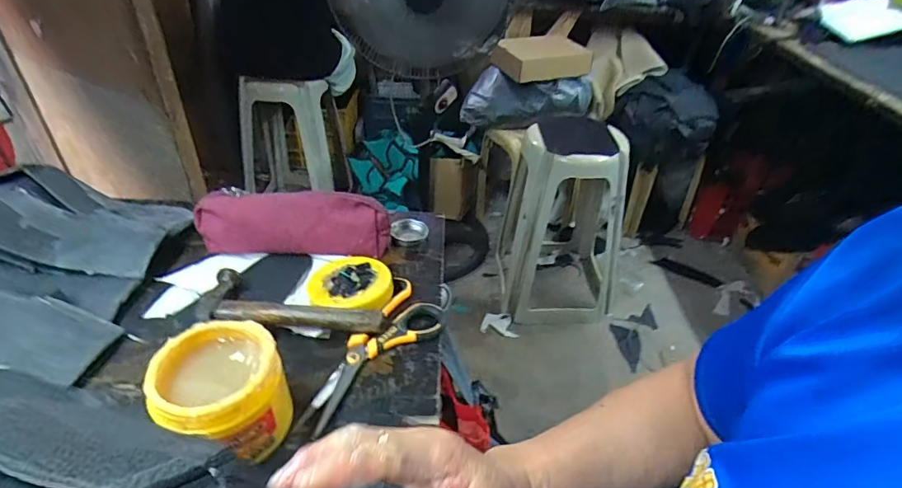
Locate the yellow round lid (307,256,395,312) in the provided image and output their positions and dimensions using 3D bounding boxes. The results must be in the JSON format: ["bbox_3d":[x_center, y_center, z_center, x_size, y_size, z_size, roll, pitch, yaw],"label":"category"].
[{"bbox_3d":[-0.112,0.048,0.550,0.091,0.032,0.087,2,37,-1],"label":"yellow round lid"}]

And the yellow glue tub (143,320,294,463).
[{"bbox_3d":[-0.180,0.125,0.399,0.090,0.087,0.089,2,37,-1],"label":"yellow glue tub"}]

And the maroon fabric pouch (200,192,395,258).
[{"bbox_3d":[-0.191,-0.020,0.602,0.224,0.079,0.053,3,37,1],"label":"maroon fabric pouch"}]

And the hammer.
[{"bbox_3d":[-0.164,0.066,0.522,0.187,0.033,0.068,3,37,1],"label":"hammer"}]

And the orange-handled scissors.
[{"bbox_3d":[-0.066,0.105,0.496,0.074,0.019,0.197,17,39,18],"label":"orange-handled scissors"}]

